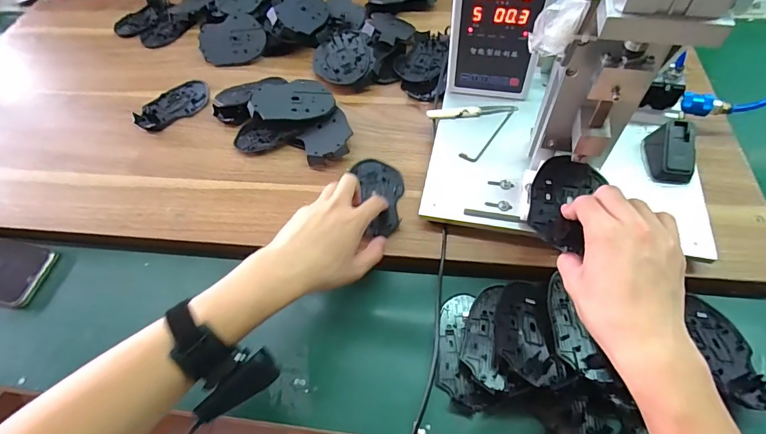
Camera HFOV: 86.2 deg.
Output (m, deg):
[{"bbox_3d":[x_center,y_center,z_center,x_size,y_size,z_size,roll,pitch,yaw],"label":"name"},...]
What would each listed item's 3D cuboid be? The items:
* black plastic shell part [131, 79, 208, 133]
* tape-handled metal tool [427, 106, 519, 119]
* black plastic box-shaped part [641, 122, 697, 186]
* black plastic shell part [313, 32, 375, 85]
[{"bbox_3d":[-0.318,-0.172,0.617,0.112,0.014,0.076,-35,62,-16],"label":"black plastic shell part"},{"bbox_3d":[0.117,-0.140,0.535,0.114,0.007,0.017,-4,58,2],"label":"tape-handled metal tool"},{"bbox_3d":[0.324,-0.075,0.457,0.040,0.034,0.066,8,59,9],"label":"black plastic box-shaped part"},{"bbox_3d":[-0.059,-0.238,0.625,0.090,0.029,0.099,-7,58,0],"label":"black plastic shell part"}]

